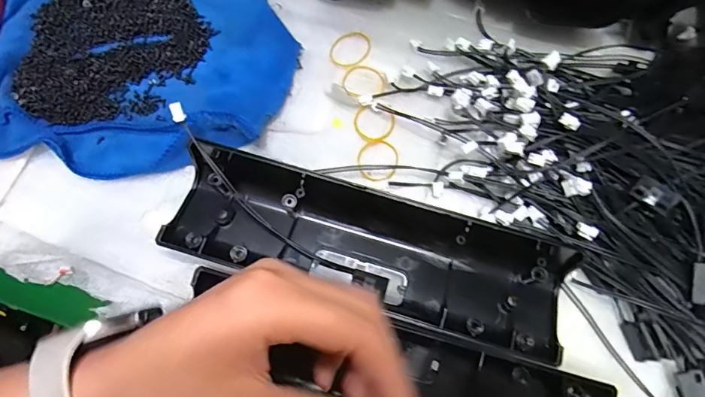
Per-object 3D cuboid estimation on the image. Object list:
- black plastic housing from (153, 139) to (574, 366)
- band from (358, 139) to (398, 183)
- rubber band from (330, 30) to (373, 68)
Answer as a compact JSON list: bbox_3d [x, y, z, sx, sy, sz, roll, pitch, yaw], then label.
[{"bbox_3d":[0.012,0.027,0.271,0.244,0.021,0.080,16,73,5],"label":"black plastic housing"},{"bbox_3d":[0.018,-0.027,0.299,0.029,0.004,0.030,0,73,0],"label":"band"},{"bbox_3d":[-0.001,-0.112,0.321,0.026,0.004,0.036,37,76,10],"label":"rubber band"}]

